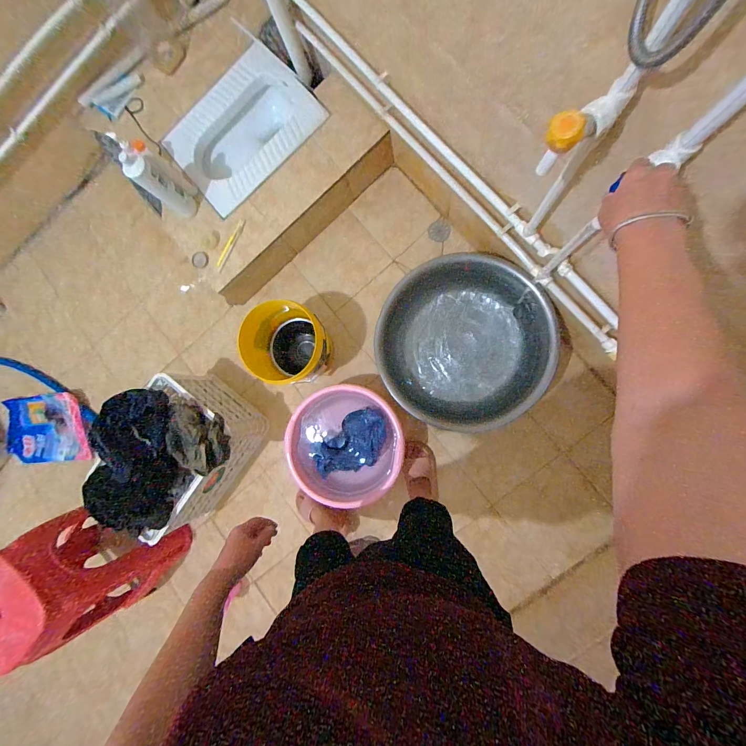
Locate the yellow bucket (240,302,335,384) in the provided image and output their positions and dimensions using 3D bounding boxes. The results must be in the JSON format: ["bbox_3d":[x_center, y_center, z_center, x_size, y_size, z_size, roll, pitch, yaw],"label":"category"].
[{"bbox_3d":[-0.273,-0.100,1.137,0.245,0.258,0.259,0,88,10],"label":"yellow bucket"}]

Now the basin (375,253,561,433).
[{"bbox_3d":[0.300,-0.093,1.098,0.529,0.164,0.578,0,88,10],"label":"basin"}]

